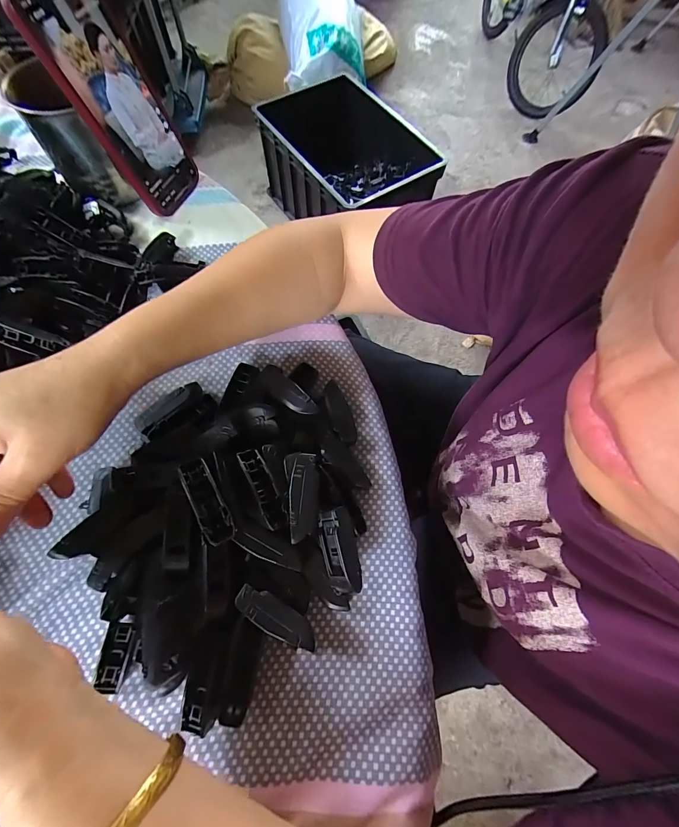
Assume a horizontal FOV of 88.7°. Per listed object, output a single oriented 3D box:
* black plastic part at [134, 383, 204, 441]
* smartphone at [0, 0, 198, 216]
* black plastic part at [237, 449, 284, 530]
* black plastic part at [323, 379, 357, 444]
[{"bbox_3d":[-0.132,-0.001,0.277,0.056,0.018,0.025,-40,75,-16],"label":"black plastic part"},{"bbox_3d":[-0.191,-0.271,0.307,0.013,0.159,0.077,17,68,24],"label":"smartphone"},{"bbox_3d":[-0.050,0.048,0.227,0.014,0.010,0.054,-25,72,-12],"label":"black plastic part"},{"bbox_3d":[-0.001,-0.001,0.284,0.019,0.017,0.054,-13,69,-8],"label":"black plastic part"}]

